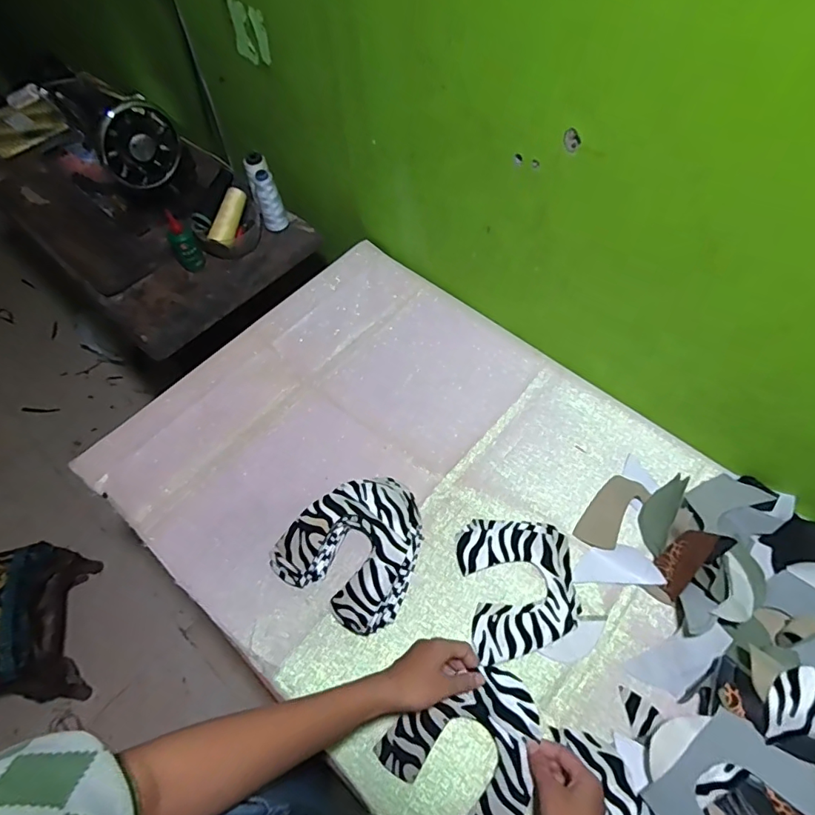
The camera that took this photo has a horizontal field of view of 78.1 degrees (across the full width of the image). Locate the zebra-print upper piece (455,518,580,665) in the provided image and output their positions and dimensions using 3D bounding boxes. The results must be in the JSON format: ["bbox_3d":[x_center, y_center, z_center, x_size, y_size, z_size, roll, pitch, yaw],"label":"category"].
[{"bbox_3d":[0.138,0.221,0.620,0.136,0.011,0.162,-4,60,2],"label":"zebra-print upper piece"}]

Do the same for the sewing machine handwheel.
[{"bbox_3d":[-0.451,-0.444,0.849,0.125,0.119,0.034,-41,67,-20],"label":"sewing machine handwheel"}]

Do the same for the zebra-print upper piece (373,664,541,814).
[{"bbox_3d":[0.071,0.359,0.536,0.155,0.041,0.149,33,67,20],"label":"zebra-print upper piece"}]

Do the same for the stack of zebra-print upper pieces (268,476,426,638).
[{"bbox_3d":[-0.060,0.170,0.640,0.161,0.052,0.175,29,66,18],"label":"stack of zebra-print upper pieces"}]

